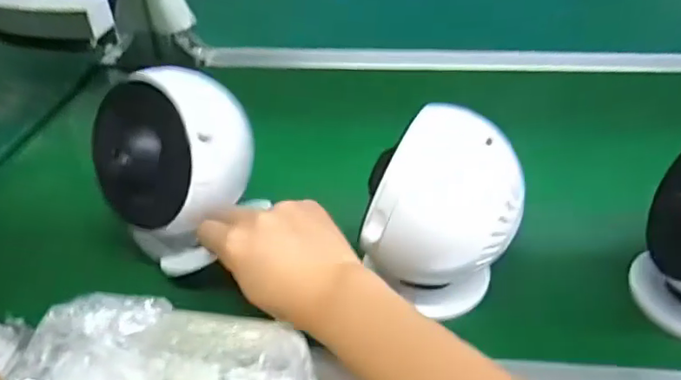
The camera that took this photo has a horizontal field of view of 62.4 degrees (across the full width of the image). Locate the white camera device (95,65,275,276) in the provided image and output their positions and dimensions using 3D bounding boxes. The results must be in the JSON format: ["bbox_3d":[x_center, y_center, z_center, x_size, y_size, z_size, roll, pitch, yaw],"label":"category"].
[{"bbox_3d":[-0.105,-0.017,0.373,0.083,0.116,0.073,19,41,26],"label":"white camera device"}]

